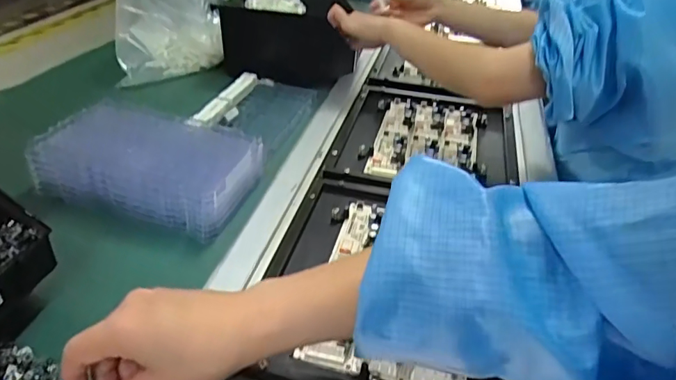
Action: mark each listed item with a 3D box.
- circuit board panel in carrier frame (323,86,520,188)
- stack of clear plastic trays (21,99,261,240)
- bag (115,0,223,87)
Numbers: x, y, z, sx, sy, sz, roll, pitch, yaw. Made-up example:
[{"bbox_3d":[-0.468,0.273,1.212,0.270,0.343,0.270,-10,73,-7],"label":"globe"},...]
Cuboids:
[{"bbox_3d":[0.128,-0.068,0.713,0.249,0.037,0.284,8,32,8],"label":"circuit board panel in carrier frame"},{"bbox_3d":[-0.206,-0.033,0.548,0.218,0.066,0.134,9,32,11],"label":"stack of clear plastic trays"},{"bbox_3d":[-0.277,-0.282,0.801,0.158,0.173,0.130,0,32,-5],"label":"bag"}]

